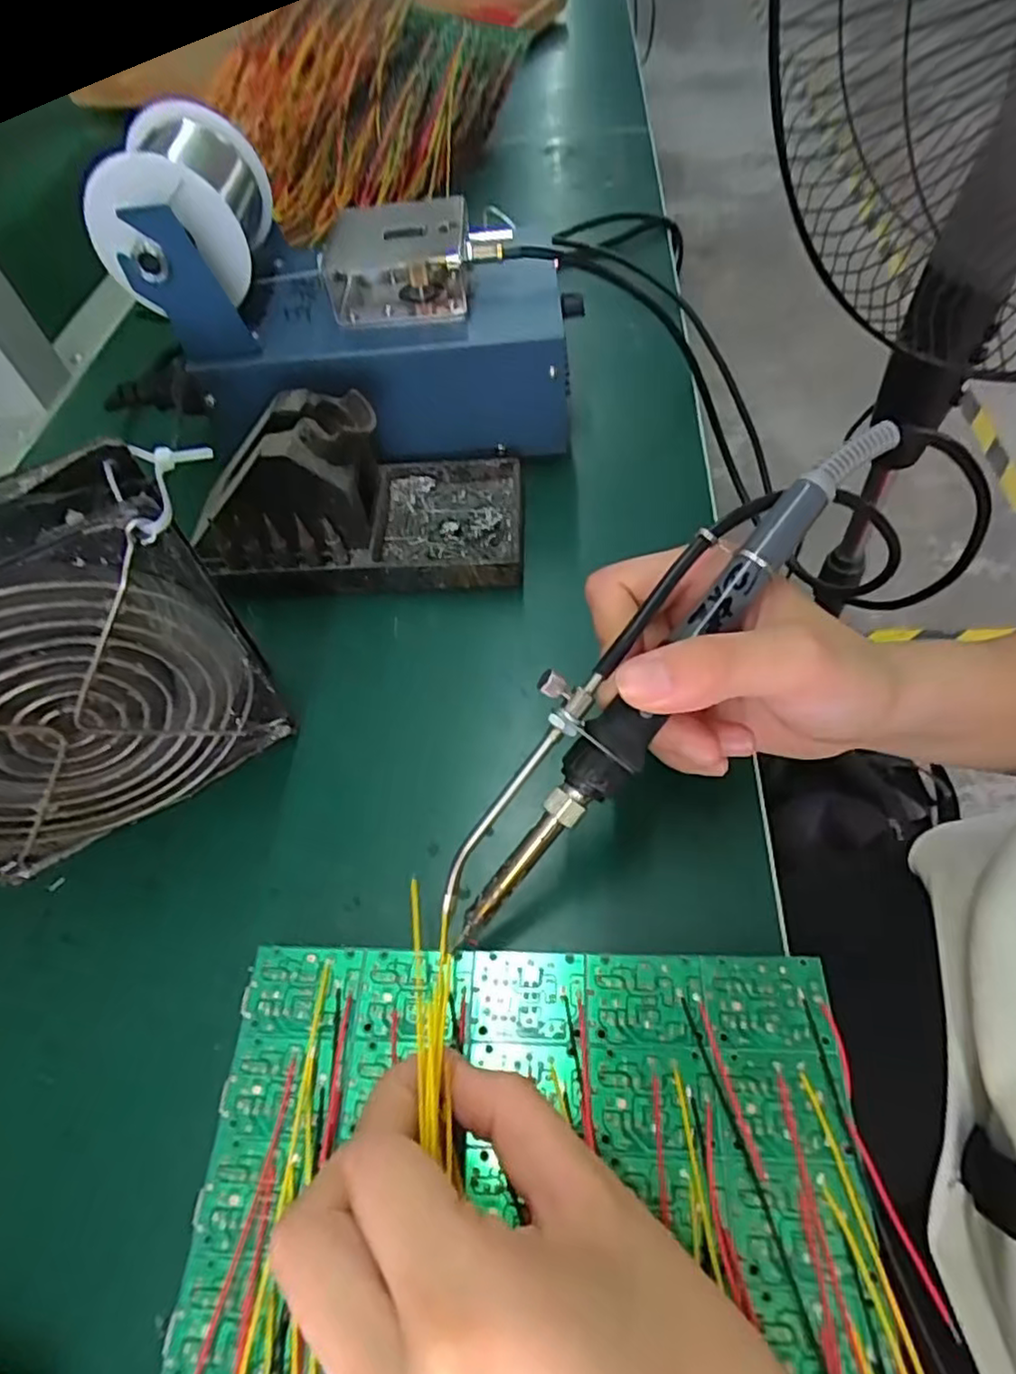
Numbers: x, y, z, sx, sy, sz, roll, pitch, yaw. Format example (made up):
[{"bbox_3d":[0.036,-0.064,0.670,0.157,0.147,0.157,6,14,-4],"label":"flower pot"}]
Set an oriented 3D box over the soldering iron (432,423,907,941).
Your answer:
[{"bbox_3d":[0.042,-0.007,0.205,0.030,0.023,0.201,40,88,25],"label":"soldering iron"}]

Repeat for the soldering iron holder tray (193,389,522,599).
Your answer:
[{"bbox_3d":[-0.066,-0.094,0.312,0.142,0.068,0.077,-3,55,2],"label":"soldering iron holder tray"}]

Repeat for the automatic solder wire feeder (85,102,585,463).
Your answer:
[{"bbox_3d":[-0.072,-0.193,0.338,0.200,0.128,0.115,-2,55,3],"label":"automatic solder wire feeder"}]

